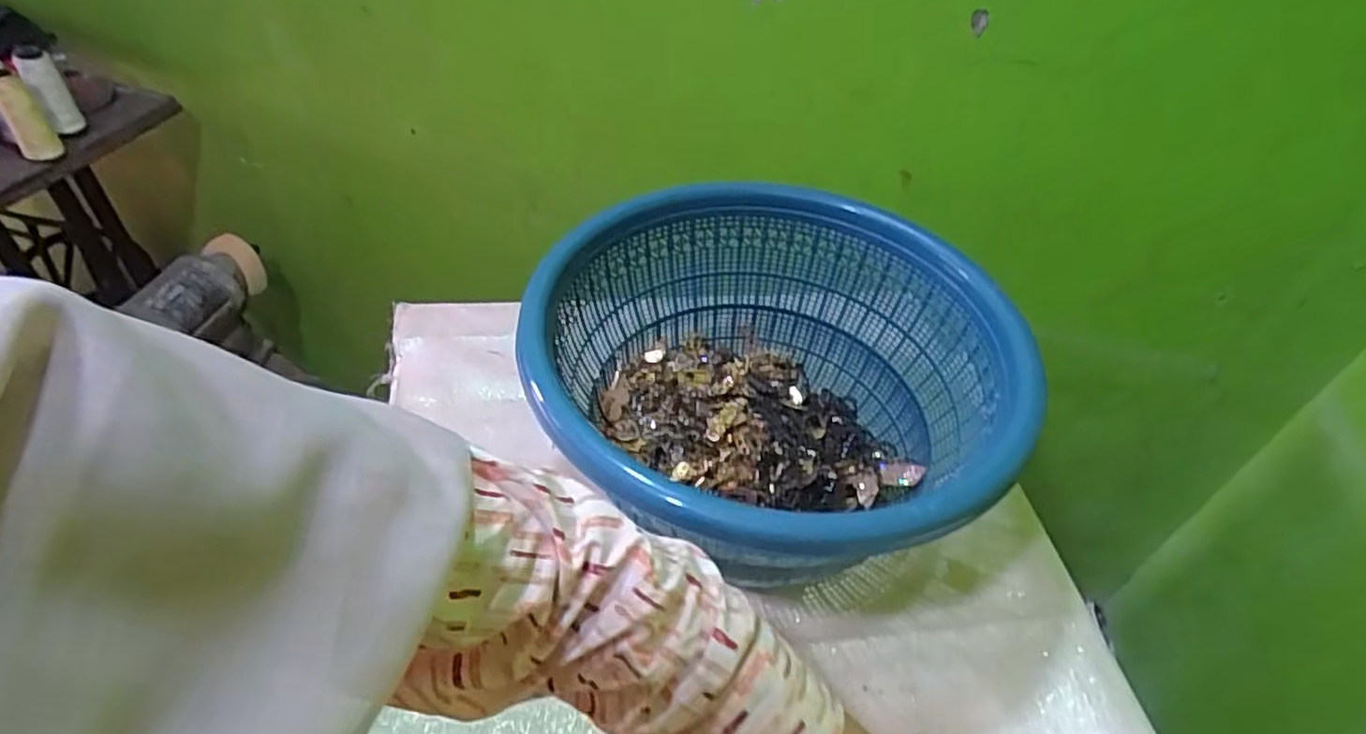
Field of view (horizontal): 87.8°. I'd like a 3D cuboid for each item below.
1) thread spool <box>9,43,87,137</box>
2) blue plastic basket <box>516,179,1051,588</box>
[{"bbox_3d":[-0.884,-0.384,0.992,0.043,0.113,0.047,-30,31,-31],"label":"thread spool"},{"bbox_3d":[0.074,0.023,0.588,0.352,0.177,0.367,3,44,-3],"label":"blue plastic basket"}]

